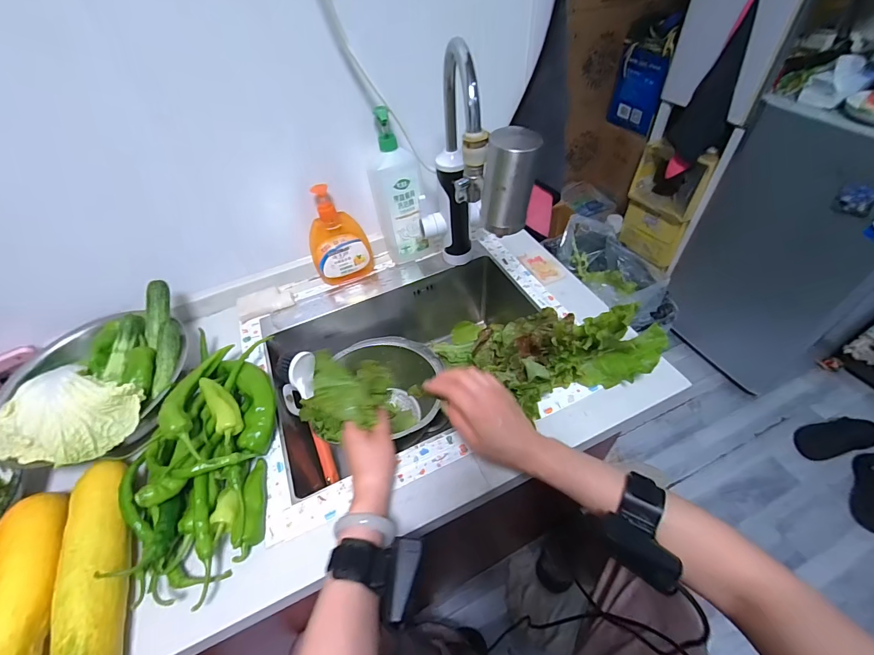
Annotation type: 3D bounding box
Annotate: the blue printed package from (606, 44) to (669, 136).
[{"bbox_3d":[0.661,-0.771,1.243,0.020,0.246,0.202,-20,57,-7],"label":"blue printed package"}]

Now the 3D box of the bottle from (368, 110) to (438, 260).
[{"bbox_3d":[-0.064,-0.234,0.673,0.096,0.268,0.063,-11,49,-3],"label":"bottle"}]

